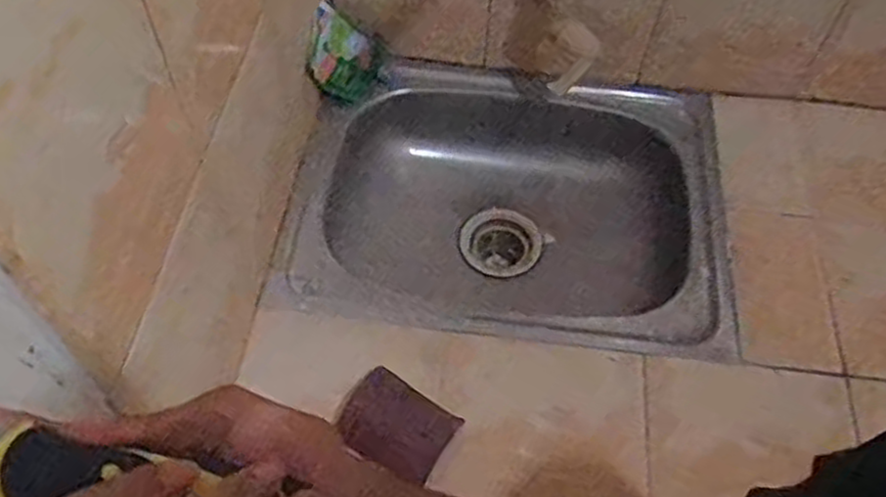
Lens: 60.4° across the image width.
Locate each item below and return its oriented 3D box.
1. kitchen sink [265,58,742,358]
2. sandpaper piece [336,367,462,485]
[{"bbox_3d":[0.080,-0.033,0.953,0.490,0.164,0.383,8,57,3],"label":"kitchen sink"},{"bbox_3d":[-0.042,0.165,0.722,0.098,0.032,0.078,30,61,17],"label":"sandpaper piece"}]

